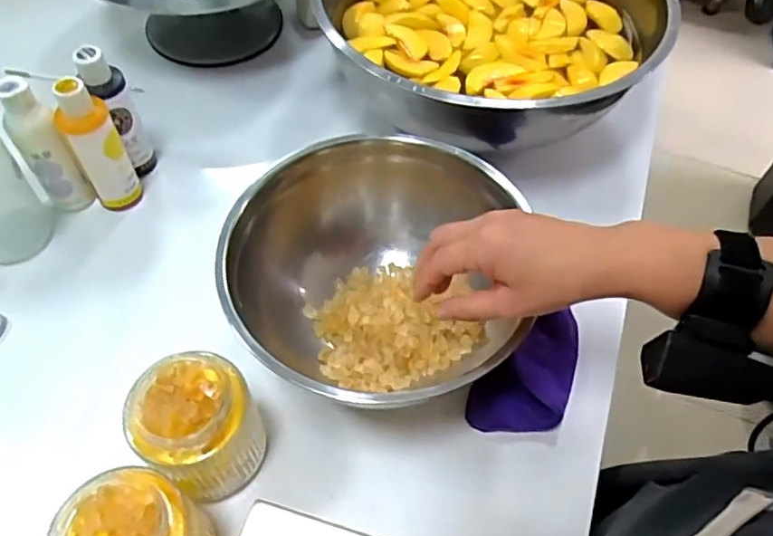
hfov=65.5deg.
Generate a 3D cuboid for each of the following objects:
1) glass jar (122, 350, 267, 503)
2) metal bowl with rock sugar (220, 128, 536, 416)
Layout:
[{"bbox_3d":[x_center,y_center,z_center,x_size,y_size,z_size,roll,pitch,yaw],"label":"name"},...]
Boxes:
[{"bbox_3d":[-0.140,0.122,0.455,0.078,0.106,0.081,1,55,-1],"label":"glass jar"},{"bbox_3d":[-0.003,0.014,0.524,0.248,0.122,0.232,1,55,-1],"label":"metal bowl with rock sugar"}]

